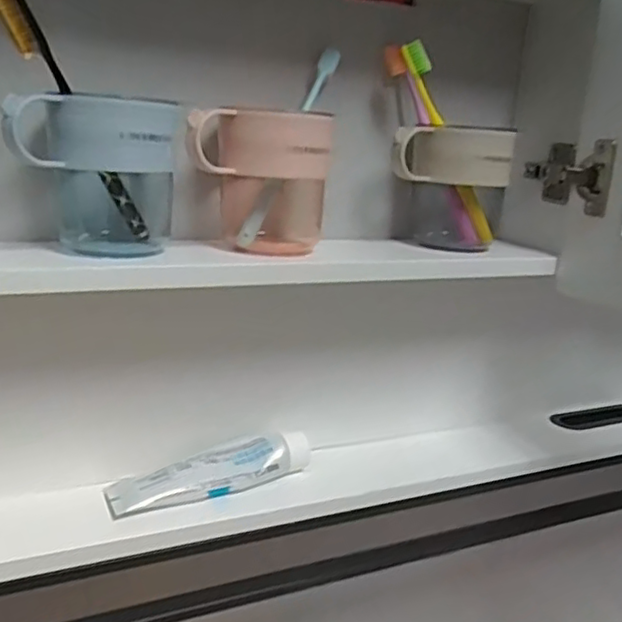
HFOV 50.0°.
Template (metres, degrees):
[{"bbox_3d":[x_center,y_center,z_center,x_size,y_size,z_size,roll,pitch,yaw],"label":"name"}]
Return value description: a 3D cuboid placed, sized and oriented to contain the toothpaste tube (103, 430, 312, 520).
[{"bbox_3d":[-0.078,0.125,0.536,0.161,0.030,0.045,-4,17,-28],"label":"toothpaste tube"}]

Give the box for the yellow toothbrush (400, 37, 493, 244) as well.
[{"bbox_3d":[0.116,-0.135,0.554,0.016,0.178,0.020,-28,19,-2],"label":"yellow toothbrush"}]

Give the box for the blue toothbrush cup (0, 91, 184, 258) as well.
[{"bbox_3d":[-0.144,-0.091,0.452,0.101,0.103,0.088,0,16,-16],"label":"blue toothbrush cup"}]

